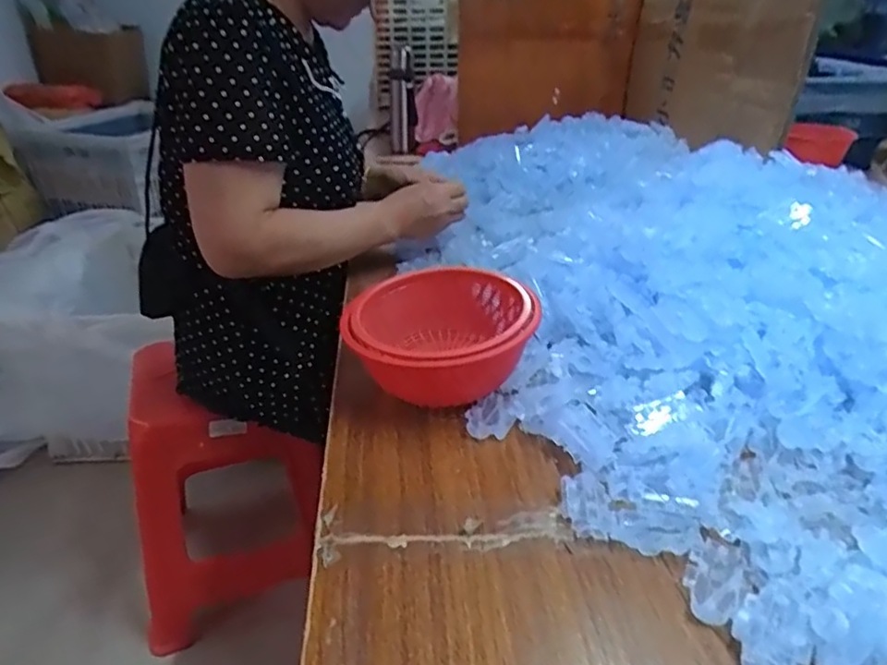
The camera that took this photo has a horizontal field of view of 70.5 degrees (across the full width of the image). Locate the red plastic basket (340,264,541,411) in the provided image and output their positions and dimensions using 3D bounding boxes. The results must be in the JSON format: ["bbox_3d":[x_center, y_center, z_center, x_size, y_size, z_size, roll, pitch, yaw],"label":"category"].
[{"bbox_3d":[-0.003,0.007,0.684,0.194,0.086,0.186,-4,30,-9],"label":"red plastic basket"}]

